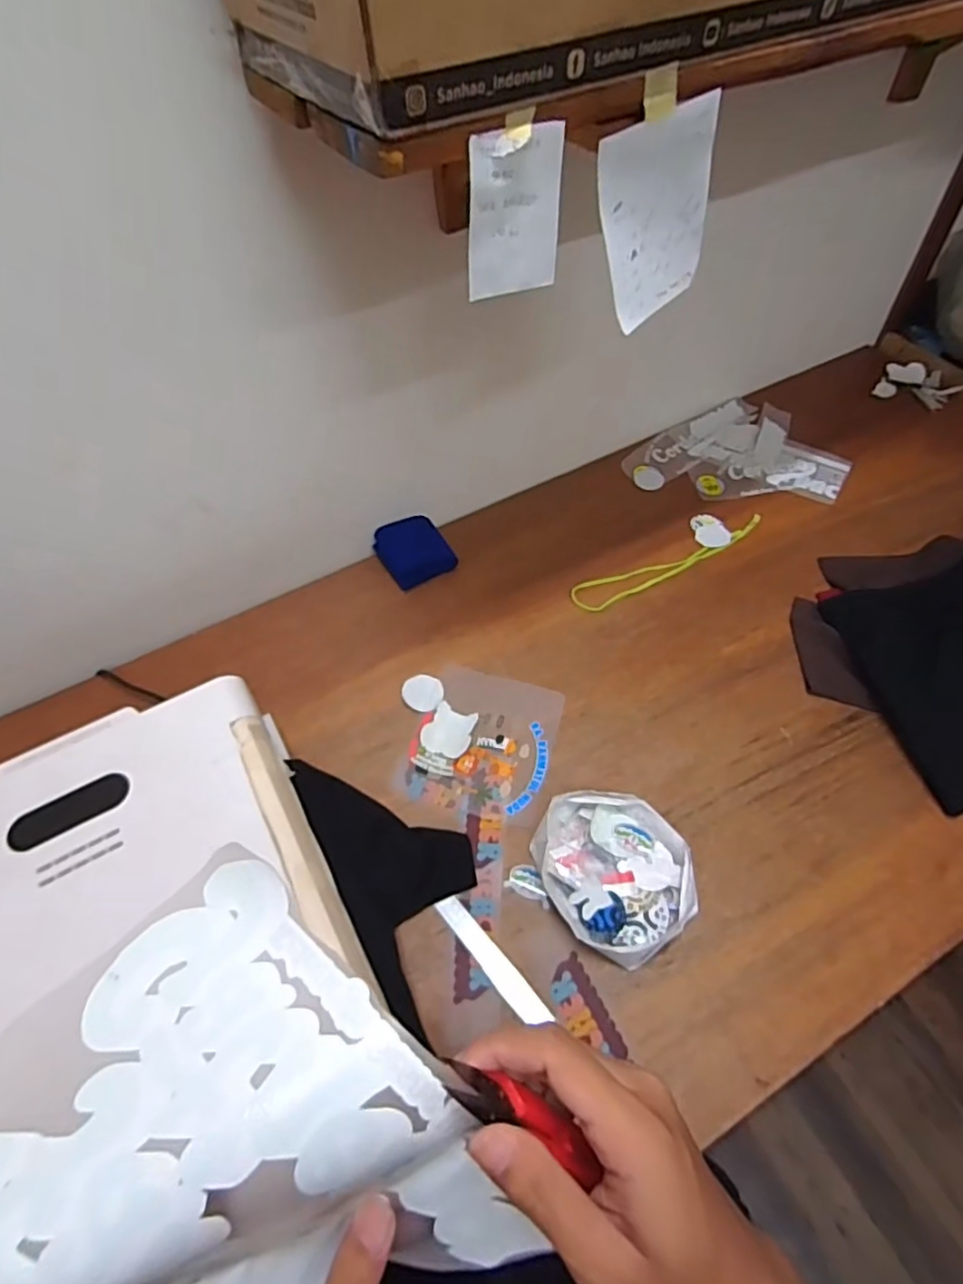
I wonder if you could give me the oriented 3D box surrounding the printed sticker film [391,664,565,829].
[{"bbox_3d":[-0.010,0.134,0.881,0.220,0.011,0.210,12,57,11],"label":"printed sticker film"}]

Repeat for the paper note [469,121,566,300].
[{"bbox_3d":[0.026,-0.318,0.471,0.079,0.103,0.010,-24,58,-13],"label":"paper note"}]

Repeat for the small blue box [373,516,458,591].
[{"bbox_3d":[-0.115,-0.155,1.061,0.114,0.045,0.118,-23,58,-12],"label":"small blue box"}]

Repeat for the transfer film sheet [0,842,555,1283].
[{"bbox_3d":[-0.090,0.197,0.246,0.187,0.097,0.137,37,65,24],"label":"transfer film sheet"}]

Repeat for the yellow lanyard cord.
[{"bbox_3d":[0.322,-0.131,1.048,0.375,0.006,0.055,-22,63,-12],"label":"yellow lanyard cord"}]

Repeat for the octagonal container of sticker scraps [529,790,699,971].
[{"bbox_3d":[0.160,0.272,0.756,0.164,0.041,0.190,-22,58,-12],"label":"octagonal container of sticker scraps"}]

